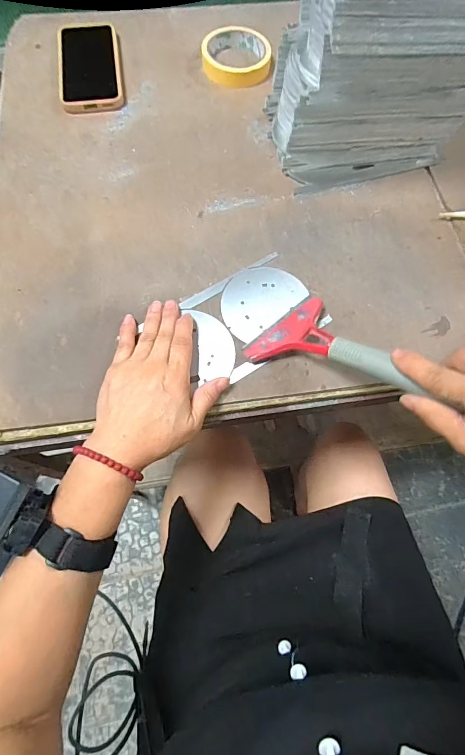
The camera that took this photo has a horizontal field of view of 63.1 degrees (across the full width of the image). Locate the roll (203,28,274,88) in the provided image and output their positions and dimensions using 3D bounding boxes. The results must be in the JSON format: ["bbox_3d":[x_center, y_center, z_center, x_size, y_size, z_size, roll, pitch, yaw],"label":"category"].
[{"bbox_3d":[0.004,-0.442,0.519,0.090,0.026,0.088,-6,70,-5],"label":"roll"}]

